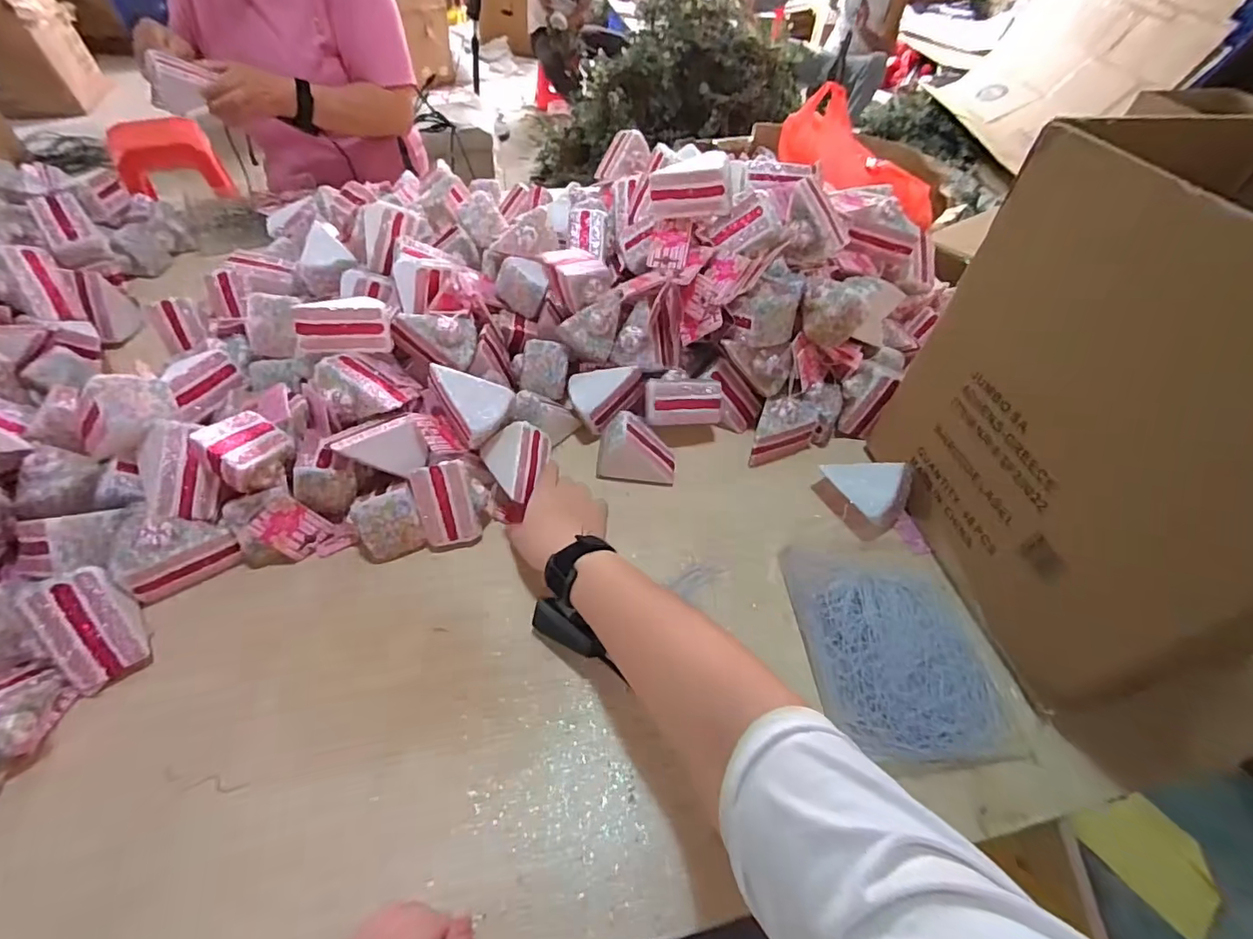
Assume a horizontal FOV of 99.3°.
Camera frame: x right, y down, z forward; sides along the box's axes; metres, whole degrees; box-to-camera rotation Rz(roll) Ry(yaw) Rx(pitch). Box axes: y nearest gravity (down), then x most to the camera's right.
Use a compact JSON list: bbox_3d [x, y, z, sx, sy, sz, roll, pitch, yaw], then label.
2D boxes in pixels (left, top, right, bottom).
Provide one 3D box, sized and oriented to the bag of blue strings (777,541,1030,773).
[{"bbox_3d":[0.254,0.162,0.494,0.173,0.024,0.192,1,50,-4],"label":"bag of blue strings"}]

